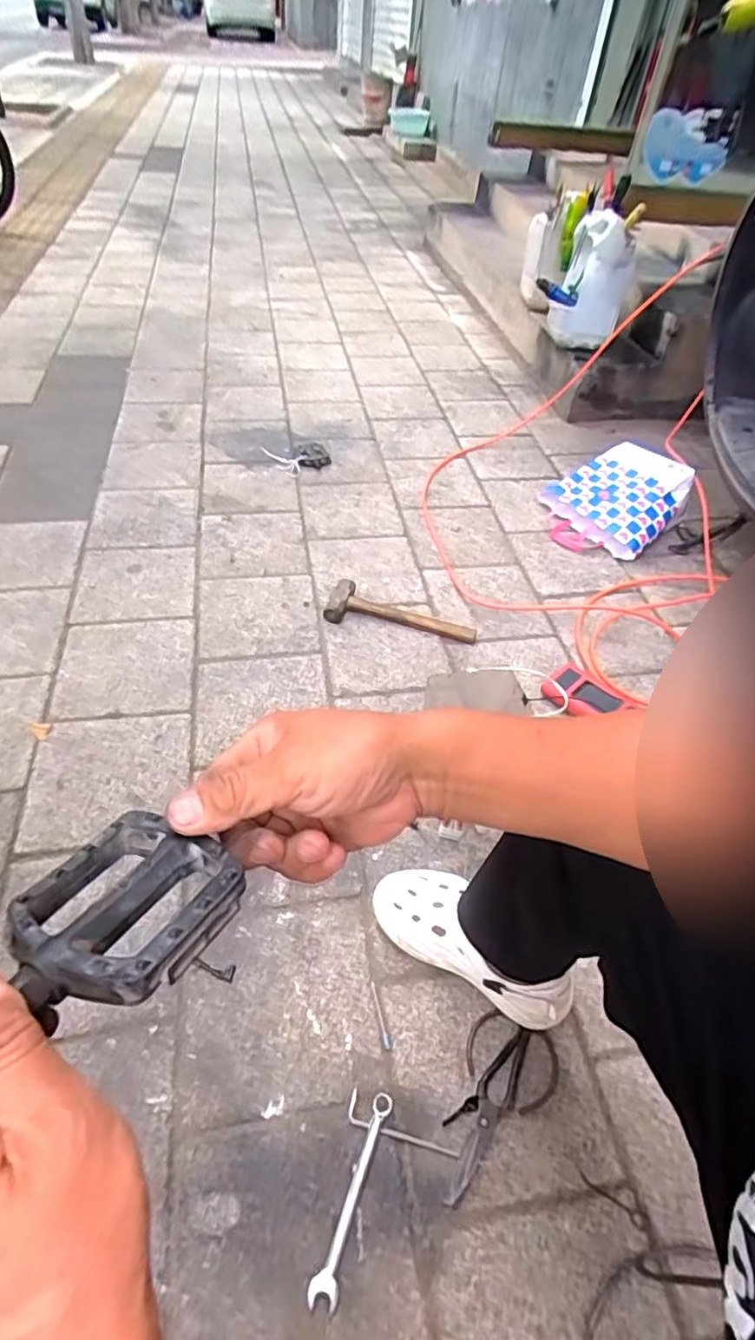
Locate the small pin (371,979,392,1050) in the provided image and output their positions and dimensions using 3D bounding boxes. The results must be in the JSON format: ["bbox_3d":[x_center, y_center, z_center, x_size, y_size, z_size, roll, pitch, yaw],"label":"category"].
[{"bbox_3d":[0.002,0.448,0.806,0.012,0.005,0.081,-9,50,-14],"label":"small pin"}]

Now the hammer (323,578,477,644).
[{"bbox_3d":[0.052,-0.118,1.303,0.313,0.037,0.104,11,49,4],"label":"hammer"}]

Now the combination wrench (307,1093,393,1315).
[{"bbox_3d":[-0.025,0.577,0.684,0.028,0.004,0.190,19,49,10],"label":"combination wrench"}]

